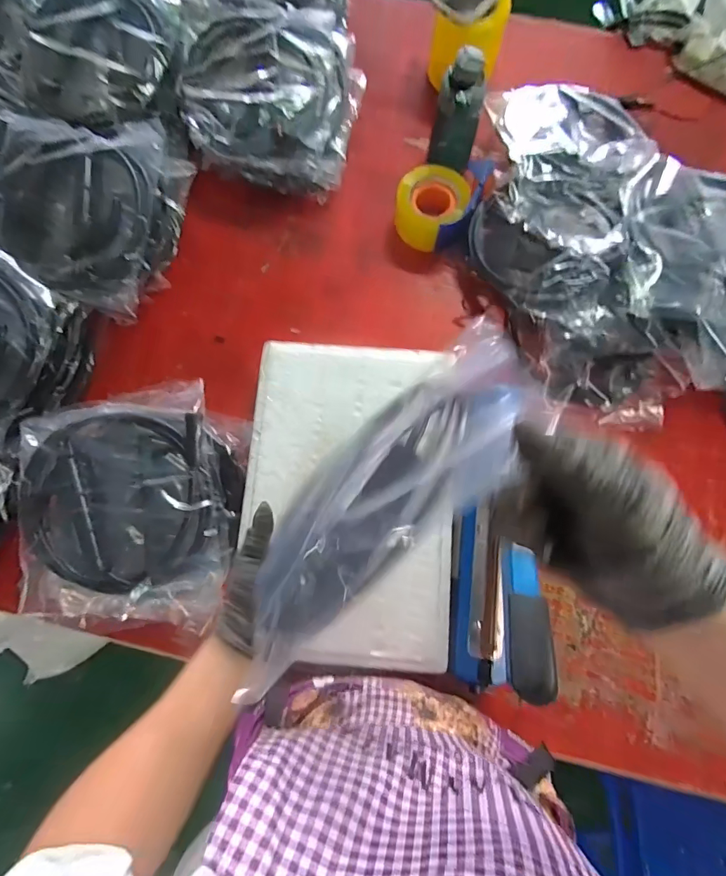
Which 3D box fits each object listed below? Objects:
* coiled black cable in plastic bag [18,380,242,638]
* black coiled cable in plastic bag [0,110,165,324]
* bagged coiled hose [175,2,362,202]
[{"bbox_3d":[-0.309,0.091,0.574,0.258,0.060,0.312,-5,79,-1],"label":"coiled black cable in plastic bag"},{"bbox_3d":[-0.446,-0.355,0.665,0.270,0.063,0.294,7,79,1],"label":"black coiled cable in plastic bag"},{"bbox_3d":[-0.157,-0.571,0.722,0.279,0.085,0.308,10,79,2],"label":"bagged coiled hose"}]

